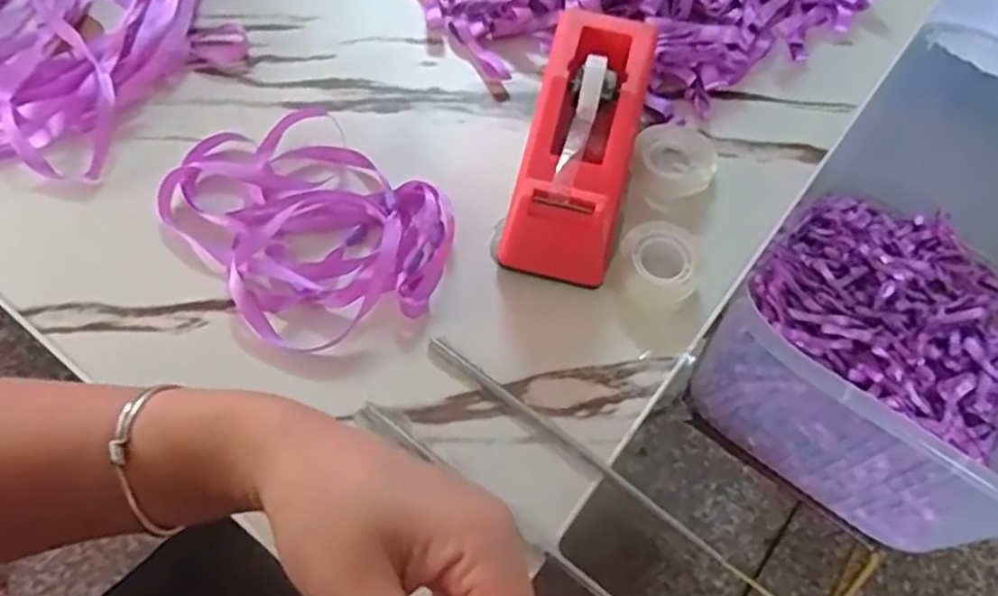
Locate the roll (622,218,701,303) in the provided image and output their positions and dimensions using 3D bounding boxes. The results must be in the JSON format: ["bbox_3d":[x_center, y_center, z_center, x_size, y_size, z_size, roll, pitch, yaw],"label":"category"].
[{"bbox_3d":[0.092,-0.020,0.400,0.041,0.017,0.045,1,62,-1],"label":"roll"}]

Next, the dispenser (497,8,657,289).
[{"bbox_3d":[0.045,-0.086,0.406,0.061,0.069,0.158,14,62,6],"label":"dispenser"}]

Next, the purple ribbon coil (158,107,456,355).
[{"bbox_3d":[-0.110,-0.045,0.406,0.167,0.020,0.122,37,67,17],"label":"purple ribbon coil"}]

